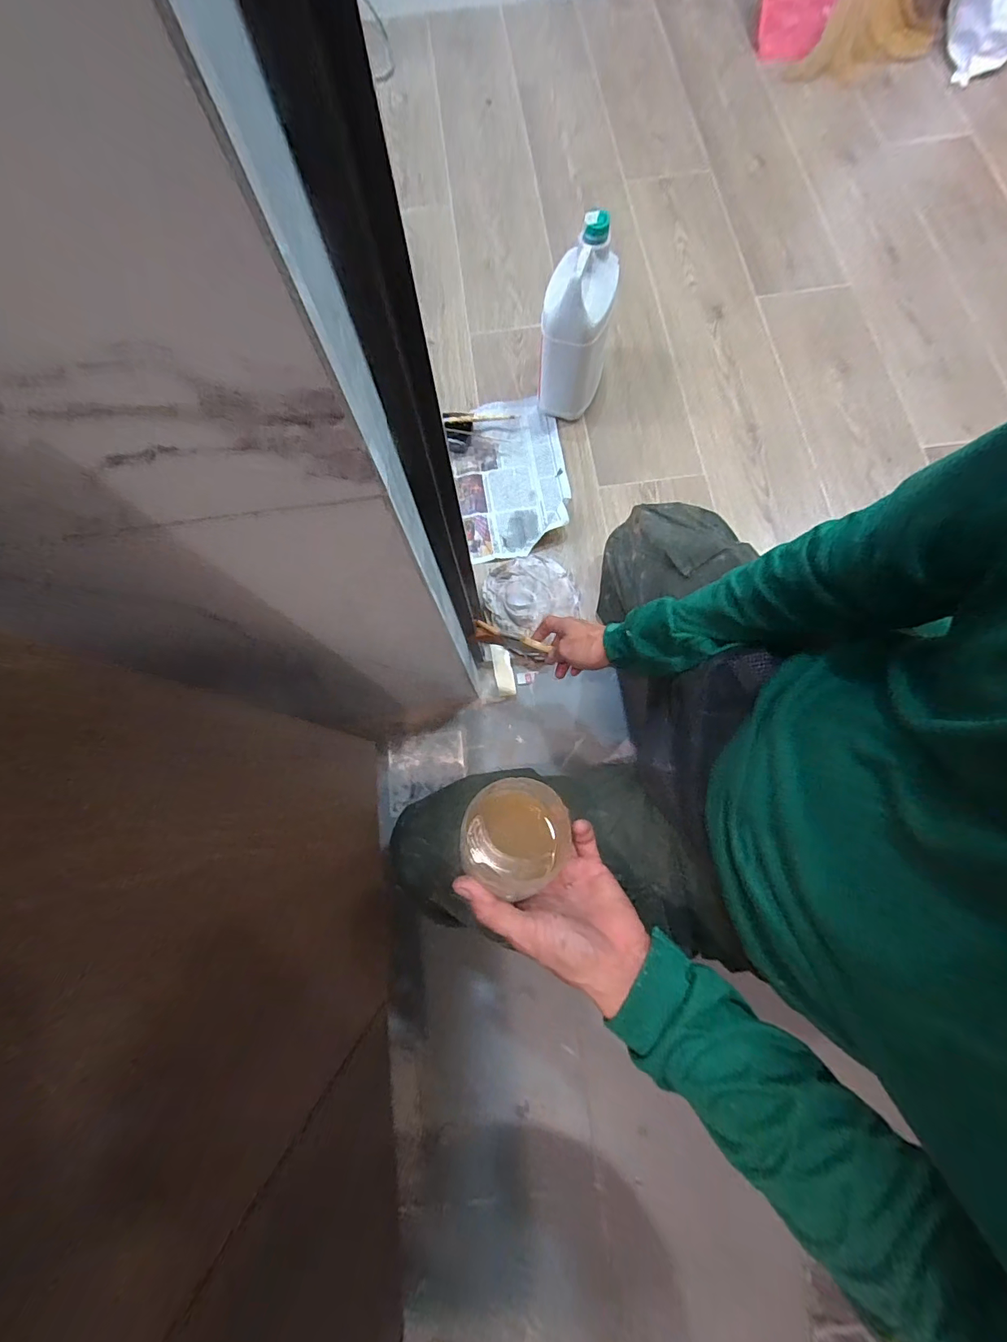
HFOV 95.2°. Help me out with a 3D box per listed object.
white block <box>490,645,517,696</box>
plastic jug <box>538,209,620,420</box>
[{"bbox_3d":[-0.001,-0.002,0.782,0.030,0.013,0.088,-14,96,-4],"label":"white block"},{"bbox_3d":[0.134,-0.608,0.812,0.110,0.225,0.175,19,77,5],"label":"plastic jug"}]

